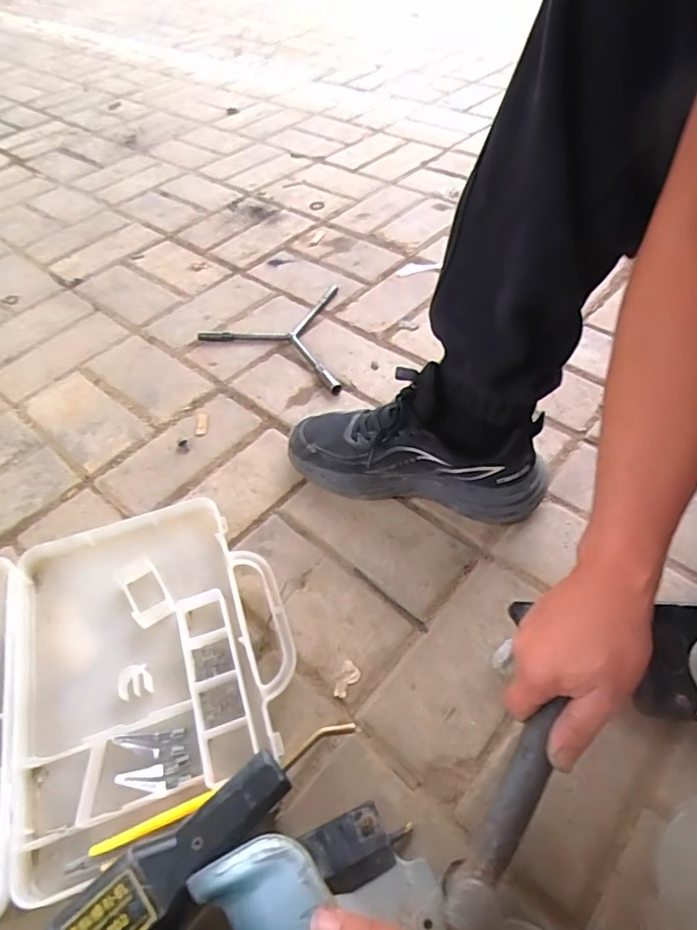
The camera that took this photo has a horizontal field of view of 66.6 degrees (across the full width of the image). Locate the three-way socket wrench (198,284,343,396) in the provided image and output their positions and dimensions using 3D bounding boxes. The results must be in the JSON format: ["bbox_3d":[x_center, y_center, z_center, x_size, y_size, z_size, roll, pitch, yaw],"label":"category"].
[{"bbox_3d":[-0.064,-0.201,0.764,0.235,0.013,0.201,25,58,22],"label":"three-way socket wrench"}]

